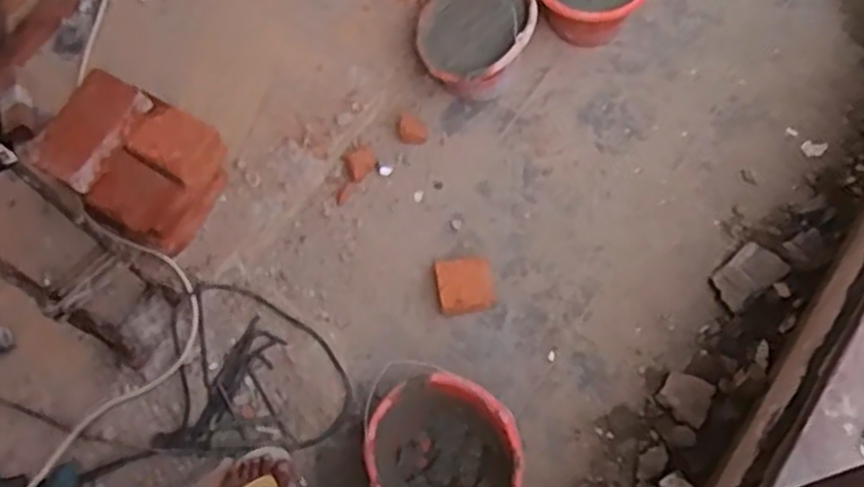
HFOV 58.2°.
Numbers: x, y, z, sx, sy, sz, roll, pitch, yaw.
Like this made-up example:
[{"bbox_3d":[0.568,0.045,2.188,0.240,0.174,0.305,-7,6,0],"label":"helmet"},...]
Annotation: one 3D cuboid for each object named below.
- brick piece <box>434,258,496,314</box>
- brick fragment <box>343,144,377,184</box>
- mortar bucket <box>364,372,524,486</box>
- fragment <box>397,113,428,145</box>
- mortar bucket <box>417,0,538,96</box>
[{"bbox_3d":[0.061,0.076,1.432,0.109,0.058,0.105,-13,66,-1],"label":"brick piece"},{"bbox_3d":[-0.143,-0.162,1.555,0.062,0.025,0.066,-21,66,-4],"label":"brick fragment"},{"bbox_3d":[0.019,0.347,1.247,0.243,0.169,0.221,-2,66,4],"label":"mortar bucket"},{"bbox_3d":[-0.040,-0.229,1.558,0.057,0.026,0.066,-12,66,-1],"label":"fragment"},{"bbox_3d":[0.086,-0.406,1.557,0.215,0.180,0.230,-2,66,4],"label":"mortar bucket"}]

